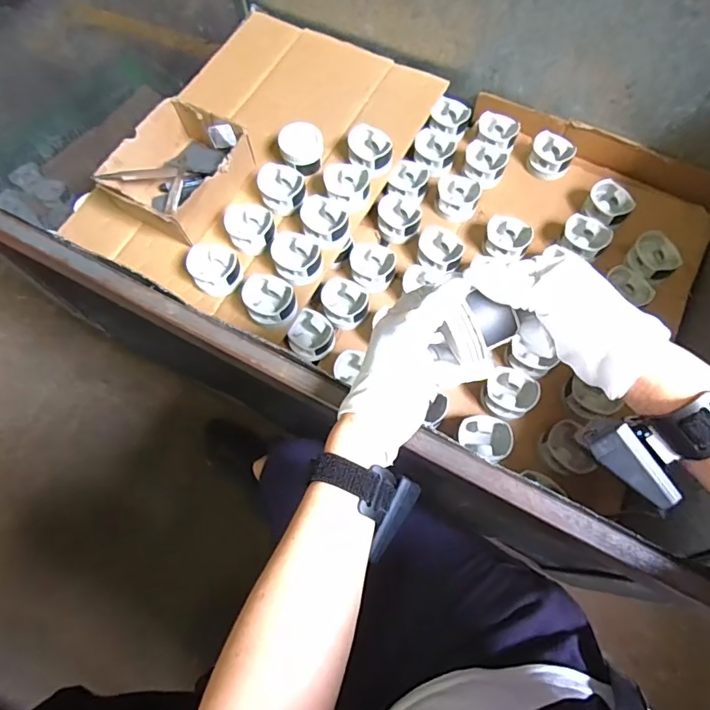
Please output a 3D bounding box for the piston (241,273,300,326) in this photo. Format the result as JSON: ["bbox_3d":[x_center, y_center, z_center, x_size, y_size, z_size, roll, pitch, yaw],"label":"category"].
[{"bbox_3d":[-0.131,-0.086,0.753,0.073,0.041,0.082,-24,69,-7],"label":"piston"}]

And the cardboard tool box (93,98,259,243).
[{"bbox_3d":[-0.295,-0.306,0.821,0.173,0.090,0.206,28,72,12],"label":"cardboard tool box"}]

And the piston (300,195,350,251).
[{"bbox_3d":[-0.048,-0.218,0.805,0.071,0.047,0.087,-16,69,-4],"label":"piston"}]

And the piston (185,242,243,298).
[{"bbox_3d":[-0.223,-0.138,0.775,0.073,0.046,0.078,-1,68,2],"label":"piston"}]

